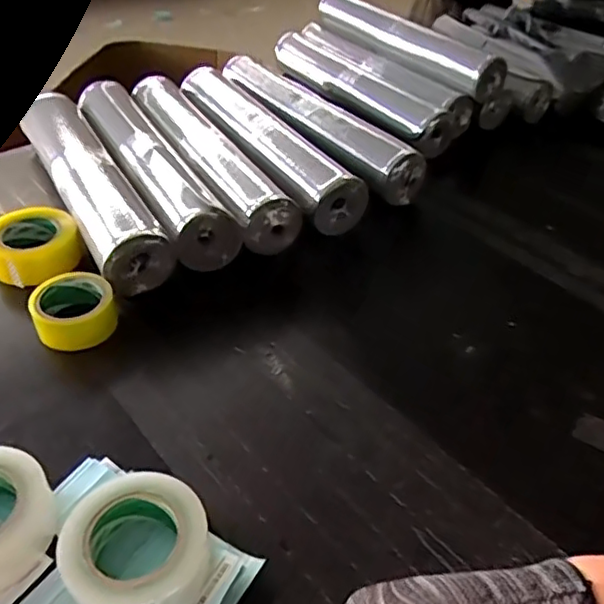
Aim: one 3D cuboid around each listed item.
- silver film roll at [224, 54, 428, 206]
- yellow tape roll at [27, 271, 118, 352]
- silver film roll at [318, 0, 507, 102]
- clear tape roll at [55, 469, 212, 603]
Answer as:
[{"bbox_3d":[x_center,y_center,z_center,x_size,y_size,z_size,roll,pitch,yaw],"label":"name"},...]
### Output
[{"bbox_3d":[0.019,-0.348,1.154,0.085,0.069,0.534,-24,48,-30],"label":"silver film roll"},{"bbox_3d":[-0.285,0.013,0.763,0.095,0.057,0.089,3,40,-2],"label":"yellow tape roll"},{"bbox_3d":[0.225,-0.585,1.356,0.085,0.087,0.531,-24,48,-30],"label":"silver film roll"},{"bbox_3d":[-0.142,0.217,0.533,0.118,0.059,0.119,3,40,-2],"label":"clear tape roll"}]

